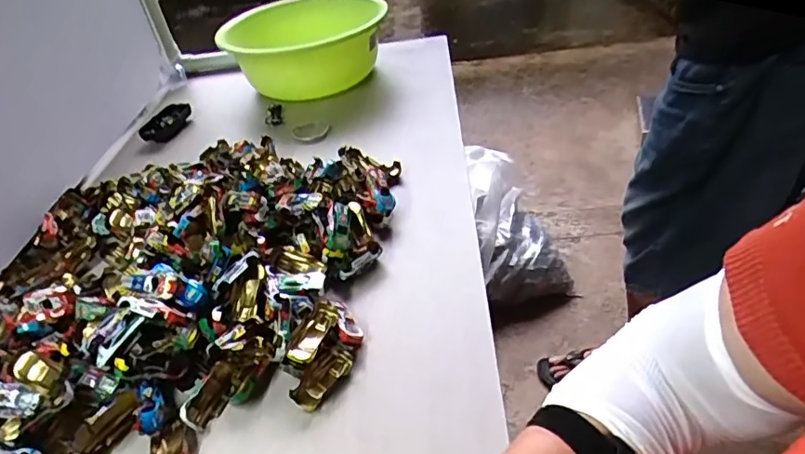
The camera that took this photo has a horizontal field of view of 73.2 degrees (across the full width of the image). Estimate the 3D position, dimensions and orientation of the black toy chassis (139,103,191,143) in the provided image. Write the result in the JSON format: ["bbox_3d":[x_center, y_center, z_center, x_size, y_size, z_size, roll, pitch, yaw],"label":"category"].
[{"bbox_3d":[-0.403,-0.178,0.939,0.048,0.036,0.100,7,40,17],"label":"black toy chassis"}]

